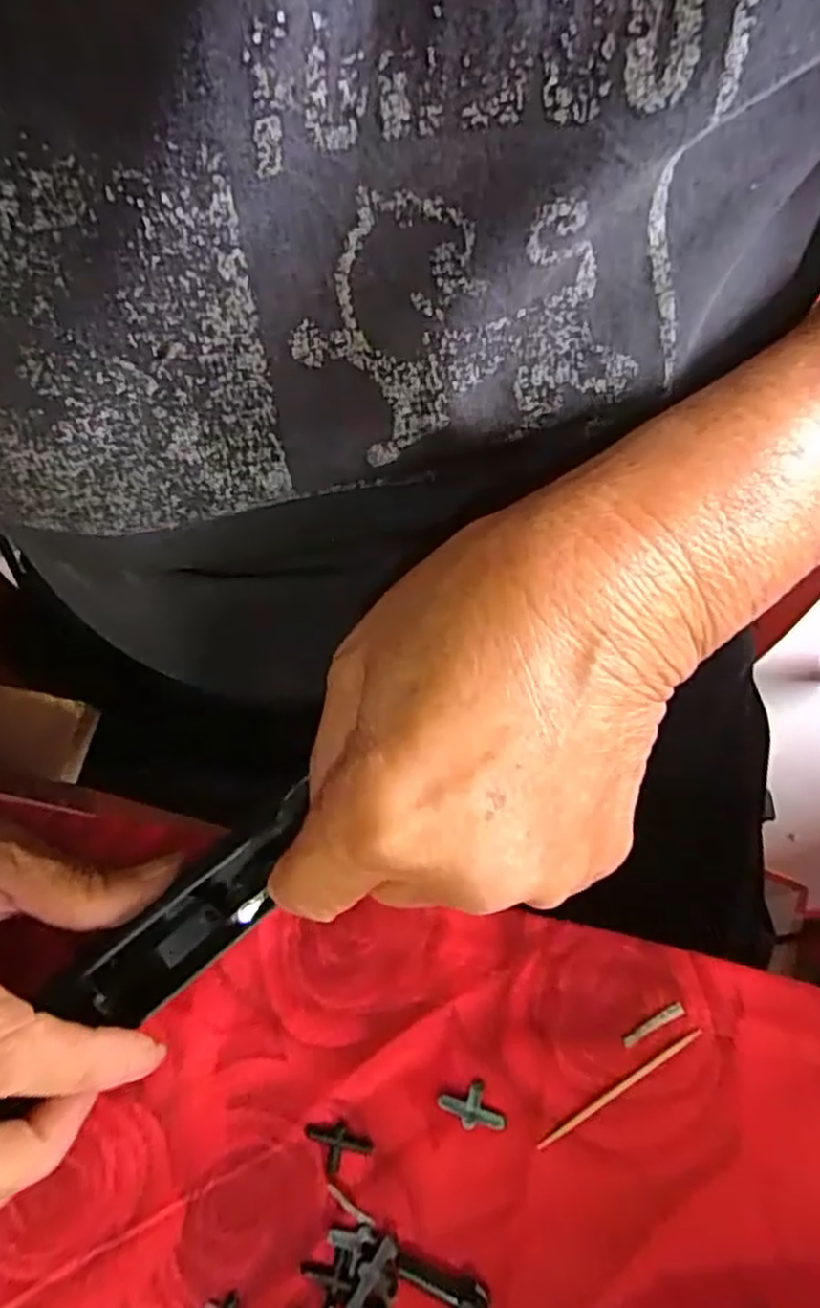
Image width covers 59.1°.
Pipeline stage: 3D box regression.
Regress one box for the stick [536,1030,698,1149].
[{"bbox_3d":[0.067,0.138,0.229,0.062,0.004,0.004,-30,72,-9],"label":"stick"}]

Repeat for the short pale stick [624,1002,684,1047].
[{"bbox_3d":[0.079,0.120,0.234,0.022,0.004,0.004,-26,71,-8],"label":"short pale stick"}]

